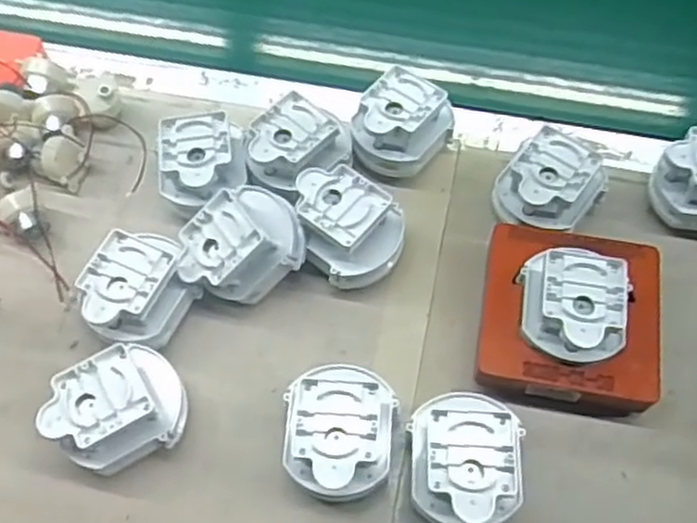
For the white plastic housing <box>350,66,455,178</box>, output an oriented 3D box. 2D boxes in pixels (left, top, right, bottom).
[{"bbox_3d":[0.035,-0.088,0.486,0.059,0.053,0.061,31,68,17],"label":"white plastic housing"}]

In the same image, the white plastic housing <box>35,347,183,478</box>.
[{"bbox_3d":[-0.128,0.083,0.399,0.071,0.049,0.057,-31,65,-13],"label":"white plastic housing"}]

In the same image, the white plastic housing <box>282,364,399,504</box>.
[{"bbox_3d":[-0.004,0.094,0.391,0.055,0.049,0.067,8,63,6],"label":"white plastic housing"}]

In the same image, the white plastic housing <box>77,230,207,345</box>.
[{"bbox_3d":[-0.124,0.018,0.430,0.051,0.047,0.067,26,66,15],"label":"white plastic housing"}]

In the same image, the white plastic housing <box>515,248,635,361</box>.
[{"bbox_3d":[0.127,0.024,0.400,0.057,0.026,0.058,7,63,6],"label":"white plastic housing"}]

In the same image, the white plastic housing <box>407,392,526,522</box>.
[{"bbox_3d":[0.062,0.106,0.380,0.057,0.049,0.069,5,63,5],"label":"white plastic housing"}]

